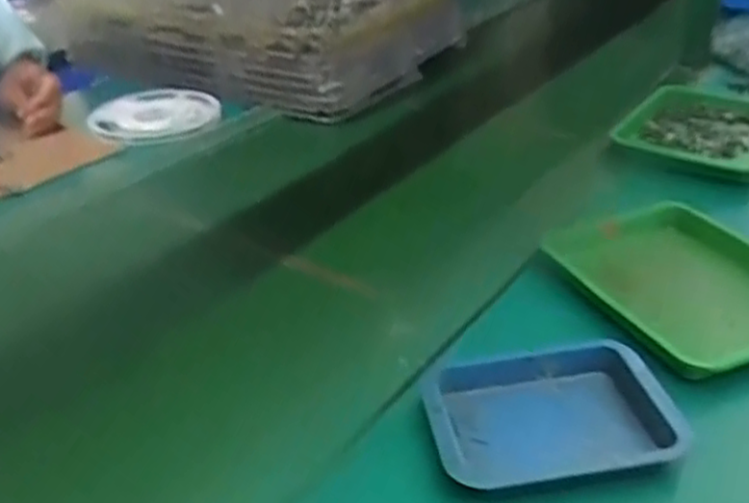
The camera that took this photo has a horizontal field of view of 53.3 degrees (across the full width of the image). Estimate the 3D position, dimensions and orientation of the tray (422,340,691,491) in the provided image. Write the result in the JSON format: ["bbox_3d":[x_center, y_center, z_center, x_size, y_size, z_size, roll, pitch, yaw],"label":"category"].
[{"bbox_3d":[0.117,0.108,0.504,0.156,0.024,0.122,-5,31,-3],"label":"tray"}]

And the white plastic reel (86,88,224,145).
[{"bbox_3d":[-0.307,-0.193,1.039,0.159,0.013,0.173,-2,31,1],"label":"white plastic reel"}]

